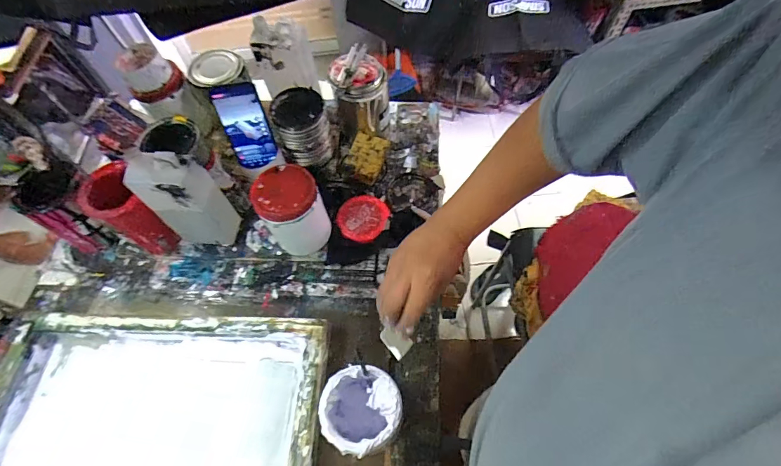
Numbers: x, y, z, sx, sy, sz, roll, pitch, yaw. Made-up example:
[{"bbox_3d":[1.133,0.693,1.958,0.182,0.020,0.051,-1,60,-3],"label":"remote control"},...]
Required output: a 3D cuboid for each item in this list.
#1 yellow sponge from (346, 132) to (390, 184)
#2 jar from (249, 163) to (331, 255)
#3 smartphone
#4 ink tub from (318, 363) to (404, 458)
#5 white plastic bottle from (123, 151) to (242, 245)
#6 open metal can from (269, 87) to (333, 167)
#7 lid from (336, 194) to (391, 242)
[{"bbox_3d":[-0.045,-0.154,0.792,0.071,0.040,0.095,19,63,14],"label":"yellow sponge"},{"bbox_3d":[-0.164,-0.031,0.685,0.097,0.160,0.091,-1,60,3],"label":"jar"},{"bbox_3d":[-0.253,-0.185,0.688,0.078,0.158,0.010,-8,49,-2],"label":"smartphone"},{"bbox_3d":[-0.035,0.239,0.528,0.096,0.116,0.096,-1,60,3],"label":"ink tub"},{"bbox_3d":[-0.338,-0.052,0.665,0.104,0.233,0.061,1,60,4],"label":"white plastic bottle"},{"bbox_3d":[-0.168,-0.207,0.763,0.099,0.114,0.105,-11,60,-3],"label":"open metal can"},{"bbox_3d":[-0.050,-0.031,0.760,0.089,0.018,0.099,26,65,17],"label":"lid"}]

